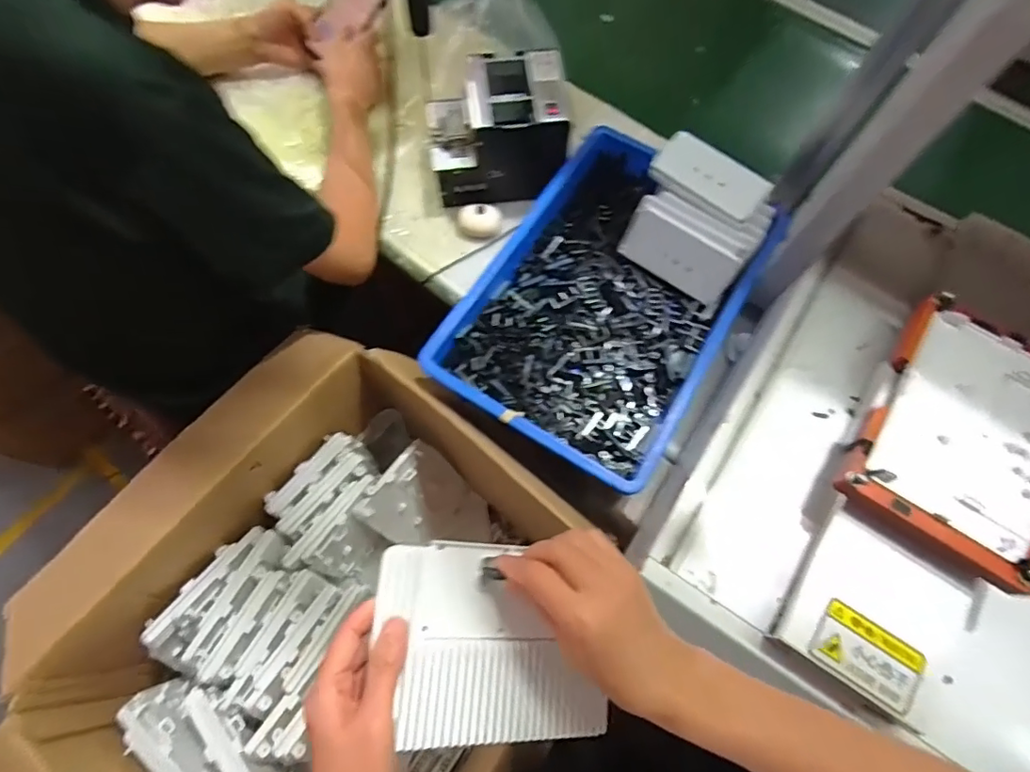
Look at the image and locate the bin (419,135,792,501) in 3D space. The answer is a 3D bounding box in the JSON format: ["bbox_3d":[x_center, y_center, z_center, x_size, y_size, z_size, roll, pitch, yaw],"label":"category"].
[{"bbox_3d":[0.123,-0.104,0.670,0.305,0.102,0.409,32,72,9],"label":"bin"}]

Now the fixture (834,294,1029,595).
[{"bbox_3d":[0.404,0.042,0.469,0.160,0.032,0.218,32,72,9],"label":"fixture"}]

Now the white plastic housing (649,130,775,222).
[{"bbox_3d":[0.245,-0.266,0.678,0.146,0.032,0.075,41,73,12],"label":"white plastic housing"}]

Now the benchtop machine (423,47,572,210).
[{"bbox_3d":[-0.026,-0.342,0.739,0.182,0.146,0.151,-8,70,-5],"label":"benchtop machine"}]

